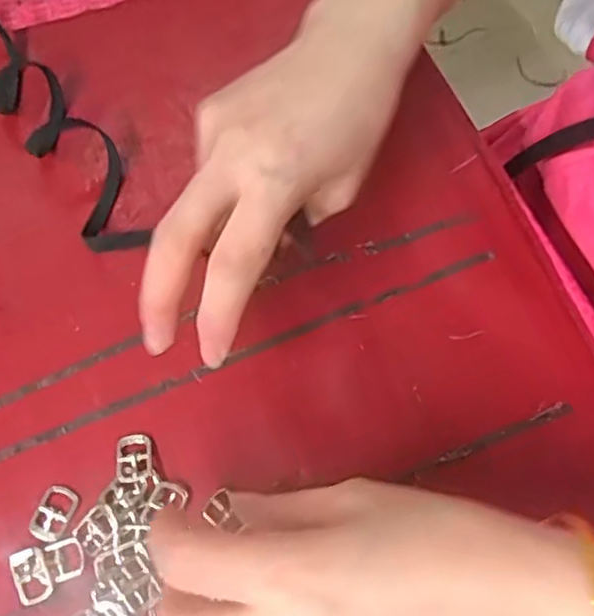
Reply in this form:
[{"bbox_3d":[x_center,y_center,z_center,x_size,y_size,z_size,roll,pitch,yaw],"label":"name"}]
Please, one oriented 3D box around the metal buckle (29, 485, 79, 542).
[{"bbox_3d":[-0.096,0.081,0.258,0.013,0.004,0.021,23,71,8],"label":"metal buckle"}]

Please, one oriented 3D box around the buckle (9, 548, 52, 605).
[{"bbox_3d":[-0.101,0.102,0.249,0.013,0.004,0.020,-20,71,-8],"label":"buckle"}]

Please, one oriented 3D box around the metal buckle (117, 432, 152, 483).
[{"bbox_3d":[-0.066,0.061,0.266,0.014,0.004,0.019,-8,70,-4],"label":"metal buckle"}]

